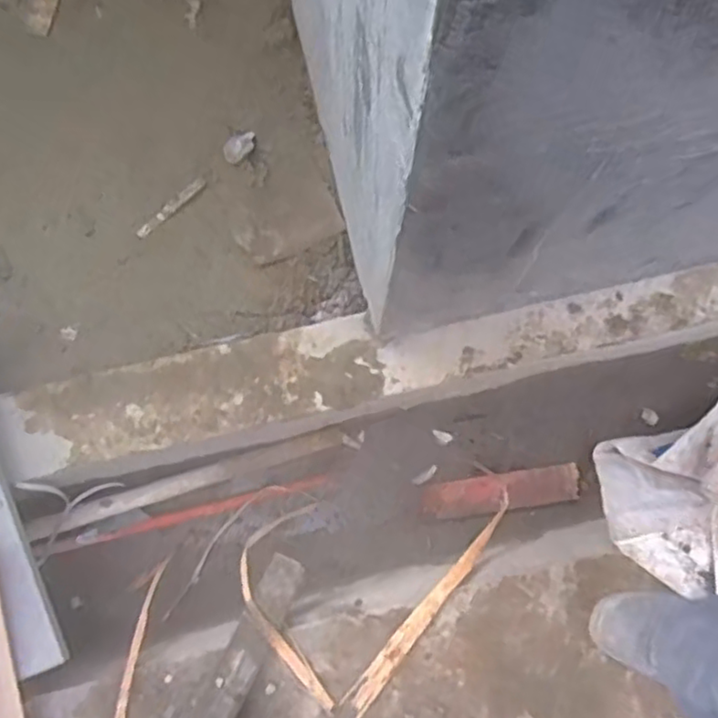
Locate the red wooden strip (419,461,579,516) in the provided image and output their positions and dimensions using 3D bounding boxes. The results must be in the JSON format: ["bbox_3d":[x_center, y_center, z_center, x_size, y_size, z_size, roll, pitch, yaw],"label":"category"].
[{"bbox_3d":[0.249,0.234,1.192,0.274,0.017,0.063,-9,79,-1],"label":"red wooden strip"}]

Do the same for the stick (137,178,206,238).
[{"bbox_3d":[-0.305,-0.247,1.103,0.139,0.008,0.020,-44,83,-7],"label":"stick"}]

